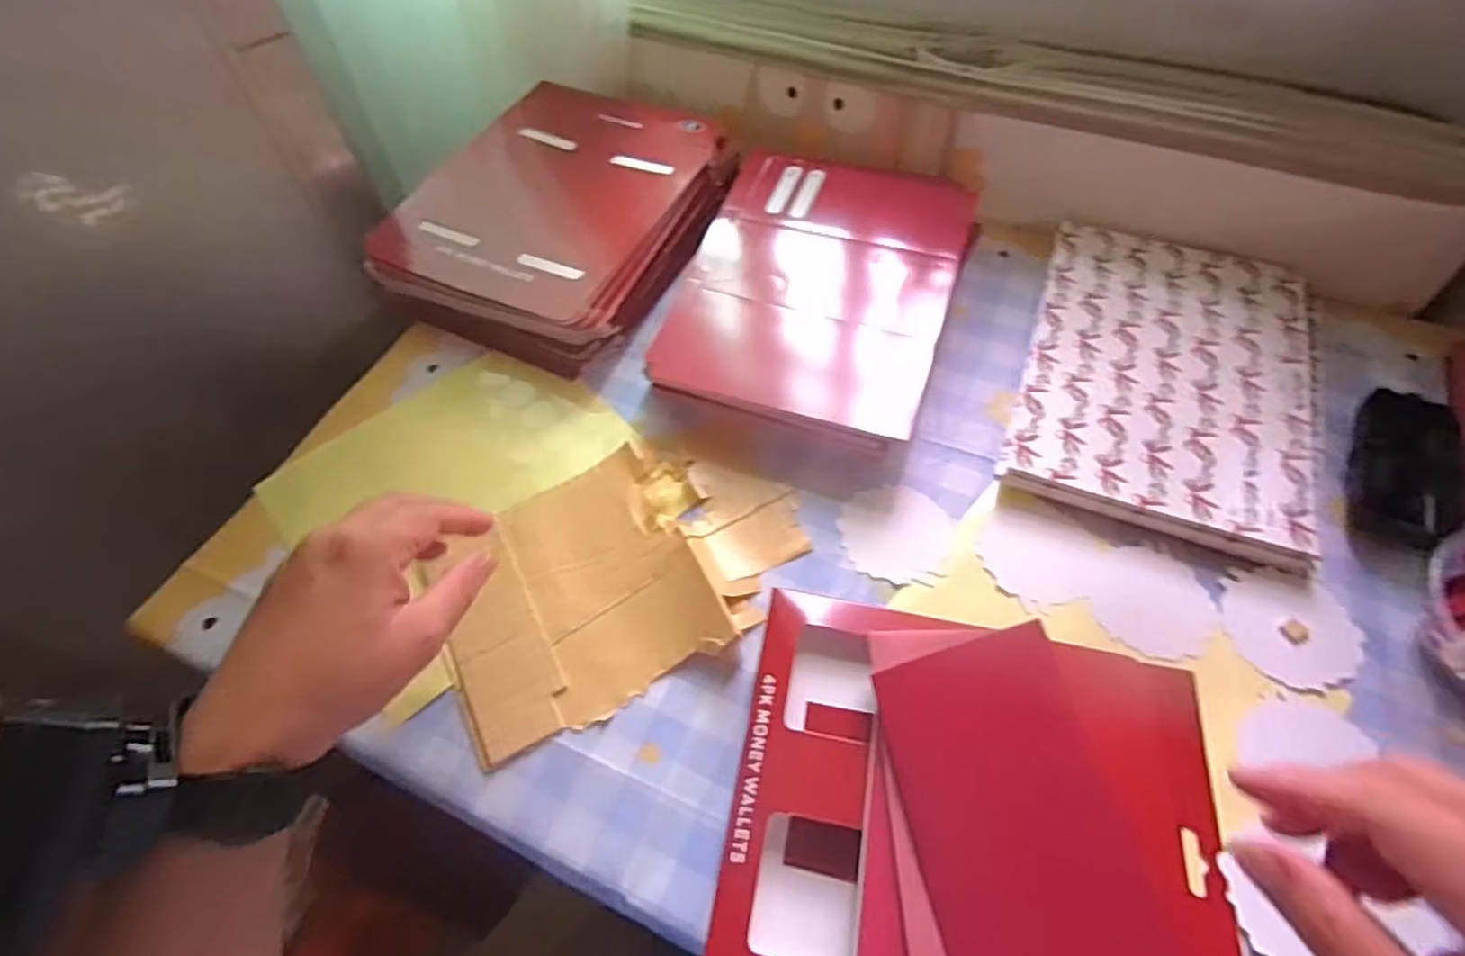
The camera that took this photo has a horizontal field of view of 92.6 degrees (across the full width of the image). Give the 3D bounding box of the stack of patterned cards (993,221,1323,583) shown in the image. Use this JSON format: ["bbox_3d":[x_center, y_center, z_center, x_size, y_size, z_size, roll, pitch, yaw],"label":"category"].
[{"bbox_3d":[0.307,-0.071,0.491,0.190,0.025,0.257,18,60,15],"label":"stack of patterned cards"}]

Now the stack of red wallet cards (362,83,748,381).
[{"bbox_3d":[-0.139,-0.227,0.588,0.228,0.060,0.293,17,59,14],"label":"stack of red wallet cards"}]

